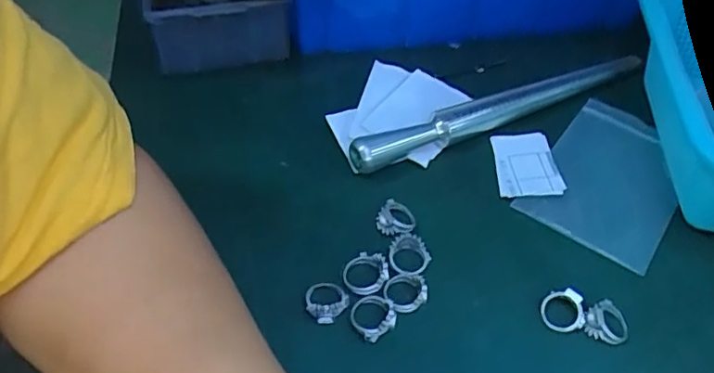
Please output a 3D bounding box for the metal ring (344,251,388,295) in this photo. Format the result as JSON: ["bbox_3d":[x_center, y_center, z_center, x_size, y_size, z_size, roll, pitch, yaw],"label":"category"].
[{"bbox_3d":[0.005,0.045,0.310,0.023,0.007,0.024,2,48,-2],"label":"metal ring"}]

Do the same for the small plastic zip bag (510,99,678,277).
[{"bbox_3d":[0.159,-0.008,0.363,0.078,0.005,0.121,30,53,22],"label":"small plastic zip bag"}]

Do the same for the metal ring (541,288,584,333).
[{"bbox_3d":[0.104,0.063,0.299,0.020,0.005,0.022,-5,75,19],"label":"metal ring"}]

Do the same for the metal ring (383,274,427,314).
[{"bbox_3d":[0.026,0.053,0.304,0.022,0.008,0.021,2,48,-2],"label":"metal ring"}]

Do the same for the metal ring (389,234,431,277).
[{"bbox_3d":[0.029,0.037,0.319,0.022,0.005,0.024,2,48,-2],"label":"metal ring"}]

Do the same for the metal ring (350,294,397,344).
[{"bbox_3d":[0.008,0.065,0.296,0.021,0.009,0.022,2,48,-2],"label":"metal ring"}]

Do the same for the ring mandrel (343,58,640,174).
[{"bbox_3d":[0.101,-0.052,0.390,0.226,0.023,0.018,-19,52,-19],"label":"ring mandrel"}]

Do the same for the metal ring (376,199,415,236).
[{"bbox_3d":[0.022,0.019,0.334,0.021,0.005,0.022,2,48,-2],"label":"metal ring"}]

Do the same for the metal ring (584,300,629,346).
[{"bbox_3d":[0.126,0.068,0.297,0.021,0.006,0.021,2,48,-2],"label":"metal ring"}]

